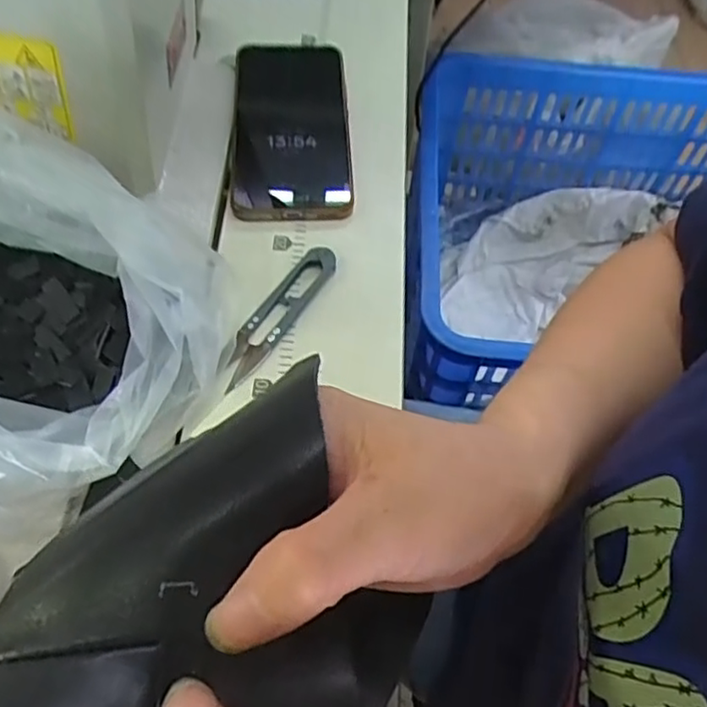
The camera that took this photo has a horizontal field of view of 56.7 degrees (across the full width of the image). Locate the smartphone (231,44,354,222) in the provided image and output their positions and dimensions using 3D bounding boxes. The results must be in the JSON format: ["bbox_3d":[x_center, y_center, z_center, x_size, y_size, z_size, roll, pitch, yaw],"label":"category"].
[{"bbox_3d":[-0.042,-0.156,0.441,0.076,0.015,0.168,-2,59,-4],"label":"smartphone"}]

